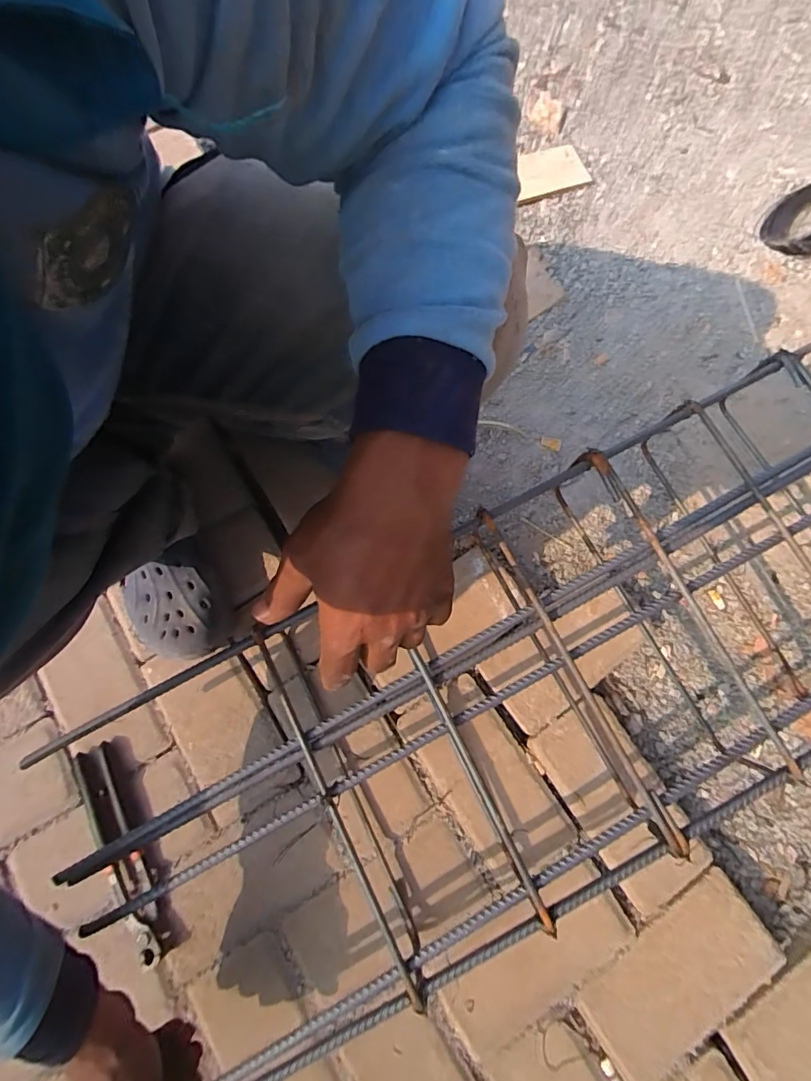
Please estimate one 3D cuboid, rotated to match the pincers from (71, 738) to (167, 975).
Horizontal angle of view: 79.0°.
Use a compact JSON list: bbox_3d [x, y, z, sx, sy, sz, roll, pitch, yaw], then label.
[{"bbox_3d":[-0.314,0.342,0.540,0.049,0.024,0.228,-27,78,-6],"label":"pincers"}]

